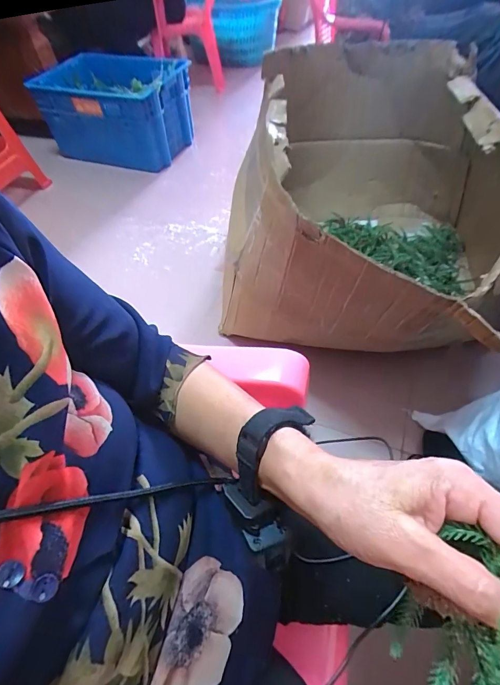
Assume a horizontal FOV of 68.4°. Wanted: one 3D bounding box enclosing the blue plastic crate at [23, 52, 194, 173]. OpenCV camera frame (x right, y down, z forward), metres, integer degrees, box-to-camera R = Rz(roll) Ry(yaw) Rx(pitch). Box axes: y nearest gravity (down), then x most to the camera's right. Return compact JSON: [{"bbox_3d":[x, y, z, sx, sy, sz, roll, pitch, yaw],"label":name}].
[{"bbox_3d":[-0.536,-0.948,1.517,0.539,0.318,0.345,9,57,11],"label":"blue plastic crate"}]

